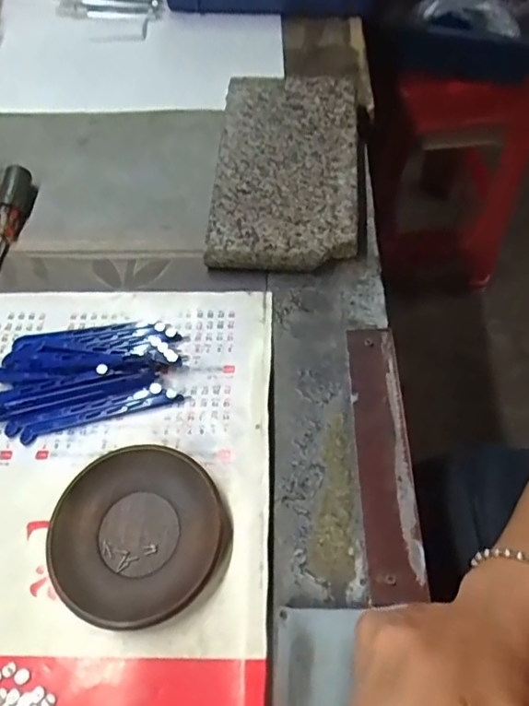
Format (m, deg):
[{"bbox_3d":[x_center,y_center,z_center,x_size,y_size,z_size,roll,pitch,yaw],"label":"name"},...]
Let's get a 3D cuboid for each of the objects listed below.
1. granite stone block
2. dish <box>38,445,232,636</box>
[{"bbox_3d":[0.023,-0.187,0.532,0.134,0.023,0.256,1,61,5],"label":"granite stone block"},{"bbox_3d":[-0.085,0.121,0.369,0.111,0.014,0.113,-2,61,3],"label":"dish"}]

